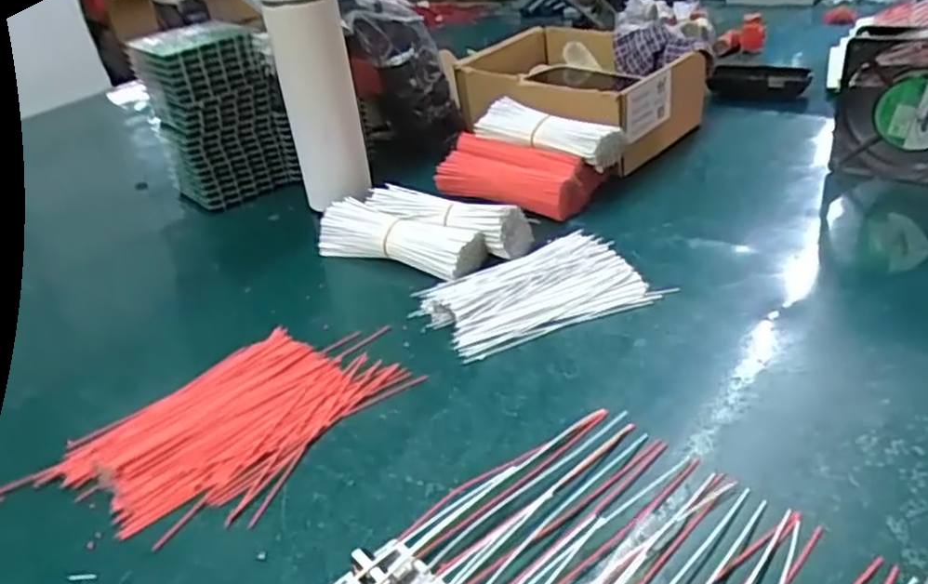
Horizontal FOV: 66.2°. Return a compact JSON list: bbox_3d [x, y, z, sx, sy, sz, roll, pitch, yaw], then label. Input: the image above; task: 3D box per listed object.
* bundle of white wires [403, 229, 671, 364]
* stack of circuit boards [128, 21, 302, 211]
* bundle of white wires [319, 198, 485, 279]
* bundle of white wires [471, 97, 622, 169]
[{"bbox_3d":[0.052,-0.004,0.533,0.158,0.016,0.099,-16,31,-13],"label":"bundle of white wires"},{"bbox_3d":[-0.264,-0.191,0.773,0.135,0.170,0.125,-18,32,-17],"label":"stack of circuit boards"},{"bbox_3d":[-0.056,-0.046,0.614,0.158,0.029,0.047,13,36,32],"label":"bundle of white wires"},{"bbox_3d":[0.079,-0.152,0.698,0.051,0.042,0.165,-30,40,-31],"label":"bundle of white wires"}]

